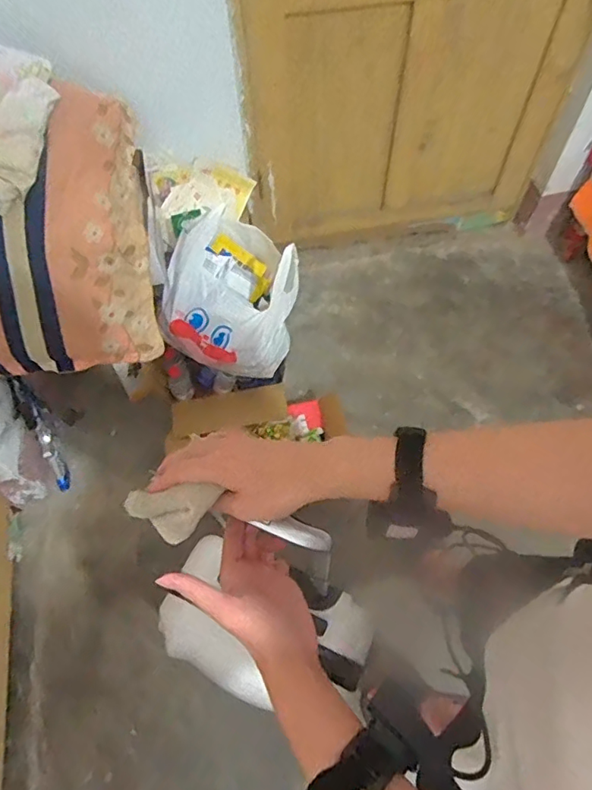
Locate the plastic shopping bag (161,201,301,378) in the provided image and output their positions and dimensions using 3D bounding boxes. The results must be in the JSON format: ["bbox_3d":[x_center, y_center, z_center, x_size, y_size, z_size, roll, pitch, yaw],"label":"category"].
[{"bbox_3d":[-0.162,-0.297,1.391,0.329,0.298,0.379,23,65,13],"label":"plastic shopping bag"}]

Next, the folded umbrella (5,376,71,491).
[{"bbox_3d":[-0.698,0.104,1.455,0.046,0.373,0.080,-15,29,-7],"label":"folded umbrella"}]

